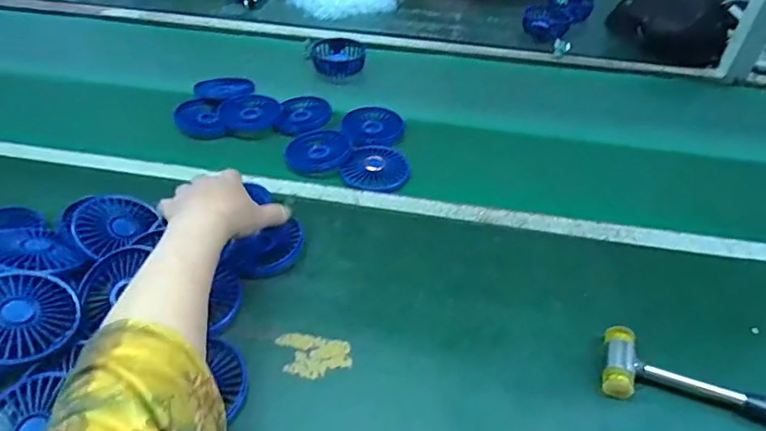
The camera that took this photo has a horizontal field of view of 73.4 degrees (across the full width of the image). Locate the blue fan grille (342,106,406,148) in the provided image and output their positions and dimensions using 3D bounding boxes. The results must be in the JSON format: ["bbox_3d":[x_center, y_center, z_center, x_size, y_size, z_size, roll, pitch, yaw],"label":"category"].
[{"bbox_3d":[-0.013,-0.124,0.715,0.085,0.009,0.087,-2,45,-4],"label":"blue fan grille"}]

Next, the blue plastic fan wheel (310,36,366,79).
[{"bbox_3d":[-0.074,-0.266,0.858,0.085,0.027,0.079,-12,46,-13],"label":"blue plastic fan wheel"}]

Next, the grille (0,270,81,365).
[{"bbox_3d":[-0.301,0.081,0.424,0.084,0.011,0.088,2,48,-36],"label":"grille"}]

